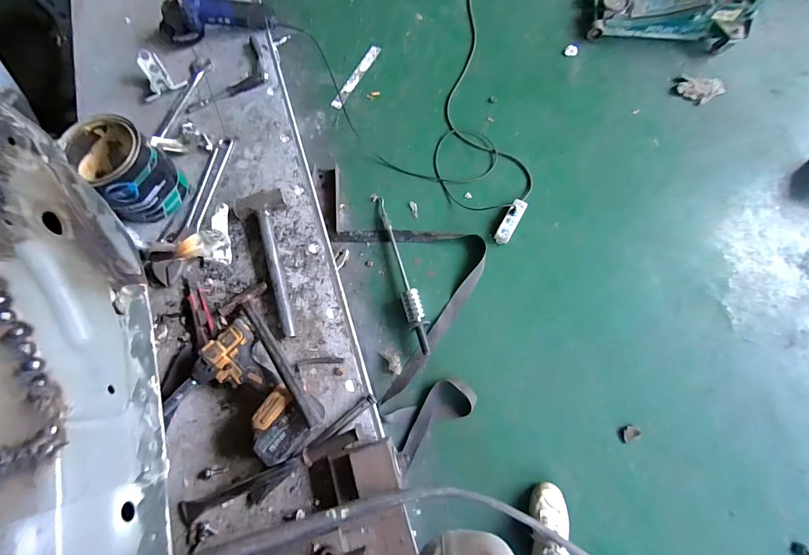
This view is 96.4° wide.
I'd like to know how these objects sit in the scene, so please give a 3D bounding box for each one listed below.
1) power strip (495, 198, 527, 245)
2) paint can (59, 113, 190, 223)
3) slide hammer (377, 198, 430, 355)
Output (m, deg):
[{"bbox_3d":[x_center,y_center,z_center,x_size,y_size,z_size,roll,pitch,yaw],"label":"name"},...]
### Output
[{"bbox_3d":[0.388,-0.202,1.322,0.056,0.042,0.189,29,75,11],"label":"power strip"},{"bbox_3d":[-0.562,-0.221,0.738,0.139,0.147,0.160,-43,76,-10],"label":"paint can"},{"bbox_3d":[-0.008,-0.037,1.259,0.073,0.048,0.620,-14,72,-2],"label":"slide hammer"}]

